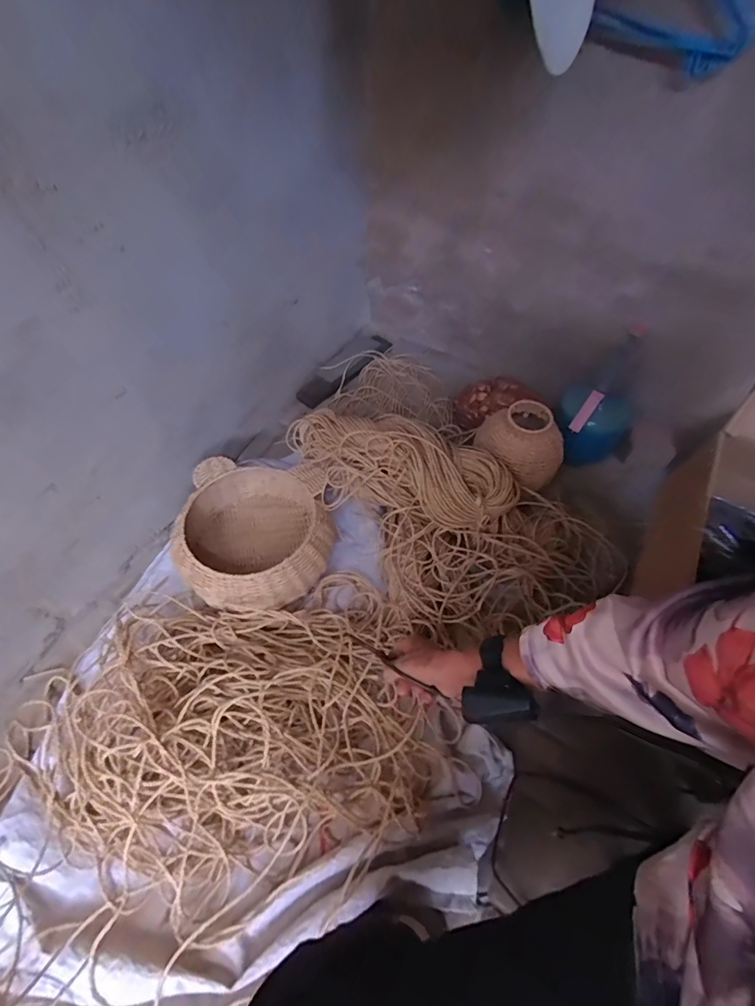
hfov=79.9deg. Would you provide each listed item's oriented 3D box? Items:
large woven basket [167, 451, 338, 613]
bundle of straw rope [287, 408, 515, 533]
[{"bbox_3d":[-0.248,0.061,0.923,0.305,0.129,0.336,-10,56,-10],"label":"large woven basket"},{"bbox_3d":[0.031,-0.069,0.874,0.469,0.138,0.163,14,55,7],"label":"bundle of straw rope"}]

